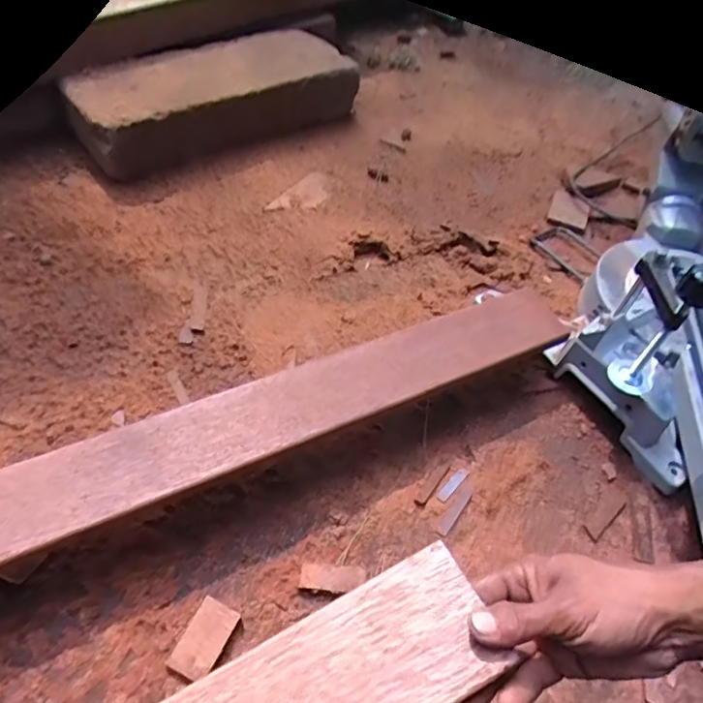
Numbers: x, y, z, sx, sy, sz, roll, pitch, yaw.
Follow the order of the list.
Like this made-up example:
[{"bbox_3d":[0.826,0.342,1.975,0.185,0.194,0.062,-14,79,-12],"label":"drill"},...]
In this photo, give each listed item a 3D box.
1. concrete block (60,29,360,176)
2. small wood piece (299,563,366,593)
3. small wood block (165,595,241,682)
[{"bbox_3d":[-0.242,-0.462,1.015,0.498,0.118,0.186,-29,60,-25],"label":"concrete block"},{"bbox_3d":[-0.019,0.223,0.560,0.062,0.009,0.026,8,51,1],"label":"small wood piece"},{"bbox_3d":[-0.133,0.260,0.514,0.037,0.009,0.065,24,53,13],"label":"small wood block"}]

